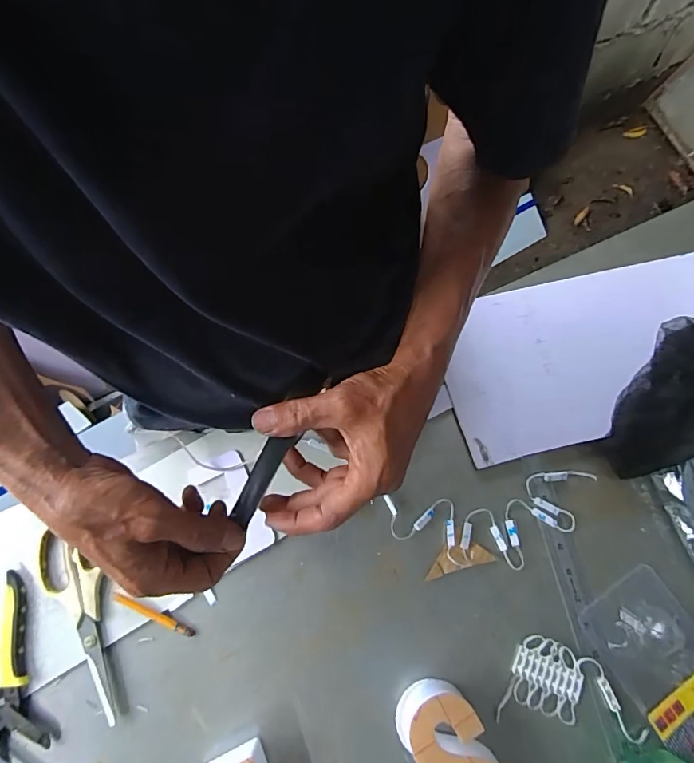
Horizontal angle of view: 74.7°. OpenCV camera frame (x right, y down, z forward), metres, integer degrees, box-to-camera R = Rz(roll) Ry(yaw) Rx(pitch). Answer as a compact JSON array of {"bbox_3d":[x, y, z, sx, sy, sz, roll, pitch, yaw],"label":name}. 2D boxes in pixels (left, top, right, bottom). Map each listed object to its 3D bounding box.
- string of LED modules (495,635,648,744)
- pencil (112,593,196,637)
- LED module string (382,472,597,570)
[{"bbox_3d":[0.215,0.293,0.433,0.130,0.007,0.075,13,72,3],"label":"string of LED modules"},{"bbox_3d":[-0.188,0.227,0.441,0.085,0.011,0.010,23,73,6],"label":"pencil"},{"bbox_3d":[0.156,0.149,0.480,0.219,0.008,0.087,-6,72,-3],"label":"LED module string"}]

